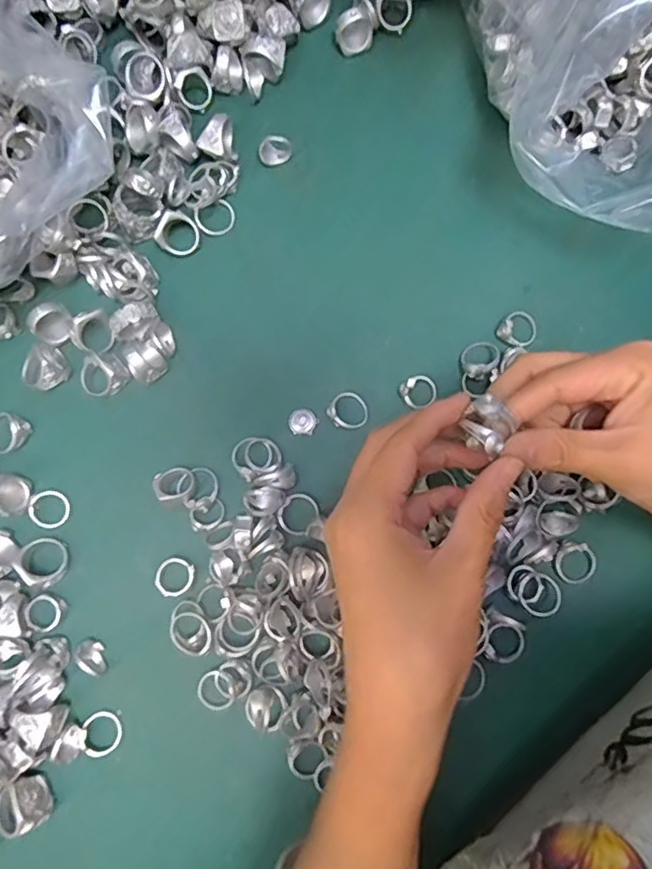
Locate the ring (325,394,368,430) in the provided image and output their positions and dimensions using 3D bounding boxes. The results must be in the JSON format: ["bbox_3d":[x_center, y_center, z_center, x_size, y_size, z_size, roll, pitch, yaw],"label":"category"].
[{"bbox_3d":[0.014,-0.014,0.355,0.023,0.008,0.023,0,80,1],"label":"ring"}]

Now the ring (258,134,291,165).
[{"bbox_3d":[-0.033,-0.182,0.380,0.021,0.018,0.010,8,80,3],"label":"ring"}]

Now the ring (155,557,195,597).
[{"bbox_3d":[-0.086,0.082,0.340,0.020,0.008,0.022,0,80,1],"label":"ring"}]

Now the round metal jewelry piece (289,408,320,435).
[{"bbox_3d":[-0.013,-0.008,0.357,0.018,0.004,0.016,3,80,2],"label":"round metal jewelry piece"}]

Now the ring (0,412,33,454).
[{"bbox_3d":[-0.192,-0.001,0.355,0.027,0.010,0.024,15,81,4],"label":"ring"}]

